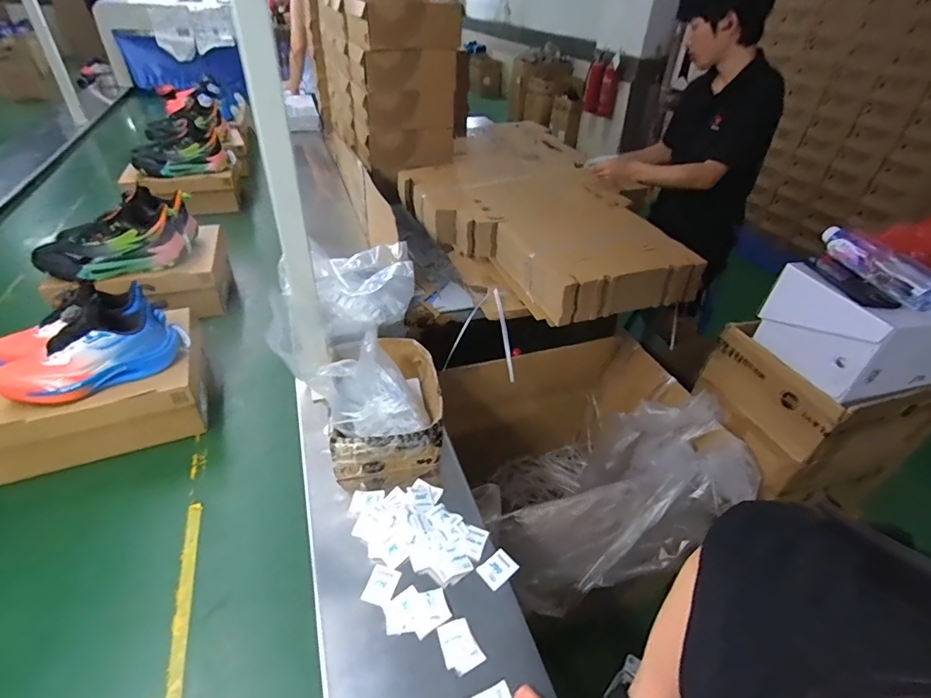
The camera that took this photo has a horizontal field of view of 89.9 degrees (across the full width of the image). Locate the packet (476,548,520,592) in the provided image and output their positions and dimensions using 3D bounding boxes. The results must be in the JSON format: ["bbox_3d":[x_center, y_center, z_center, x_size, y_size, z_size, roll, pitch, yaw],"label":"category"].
[{"bbox_3d":[0.043,0.288,0.614,0.048,0.004,0.036,-28,48,-33],"label":"packet"}]

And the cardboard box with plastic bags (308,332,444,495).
[{"bbox_3d":[-0.133,0.098,0.784,0.171,0.119,0.251,-6,40,-11],"label":"cardboard box with plastic bags"}]

